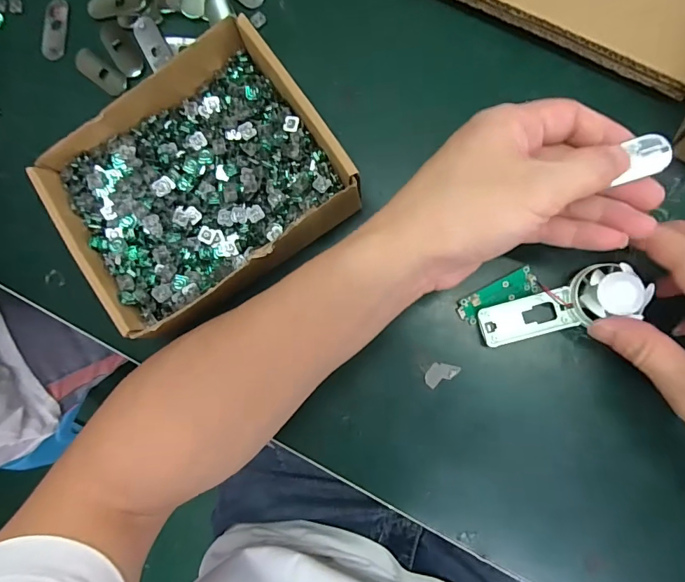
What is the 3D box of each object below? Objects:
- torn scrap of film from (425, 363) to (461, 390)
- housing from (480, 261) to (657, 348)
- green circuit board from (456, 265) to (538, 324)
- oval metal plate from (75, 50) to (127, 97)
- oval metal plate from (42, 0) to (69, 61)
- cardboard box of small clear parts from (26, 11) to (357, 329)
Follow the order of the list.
[{"bbox_3d":[0.064,0.052,0.280,0.023,0.004,0.013,-29,82,3],"label":"torn scrap of film"},{"bbox_3d":[0.130,0.009,0.263,0.089,0.023,0.031,-21,82,25],"label":"housing"},{"bbox_3d":[0.097,0.004,0.274,0.051,0.005,0.017,-29,82,3],"label":"green circuit board"},{"bbox_3d":[-0.186,-0.168,0.332,0.050,0.004,0.018,37,90,9],"label":"oval metal plate"},{"bbox_3d":[-0.224,-0.203,0.337,0.017,0.006,0.047,3,85,7],"label":"oval metal plate"},{"bbox_3d":[-0.091,-0.068,0.283,0.166,0.051,0.150,-37,82,2],"label":"cardboard box of small clear parts"}]

